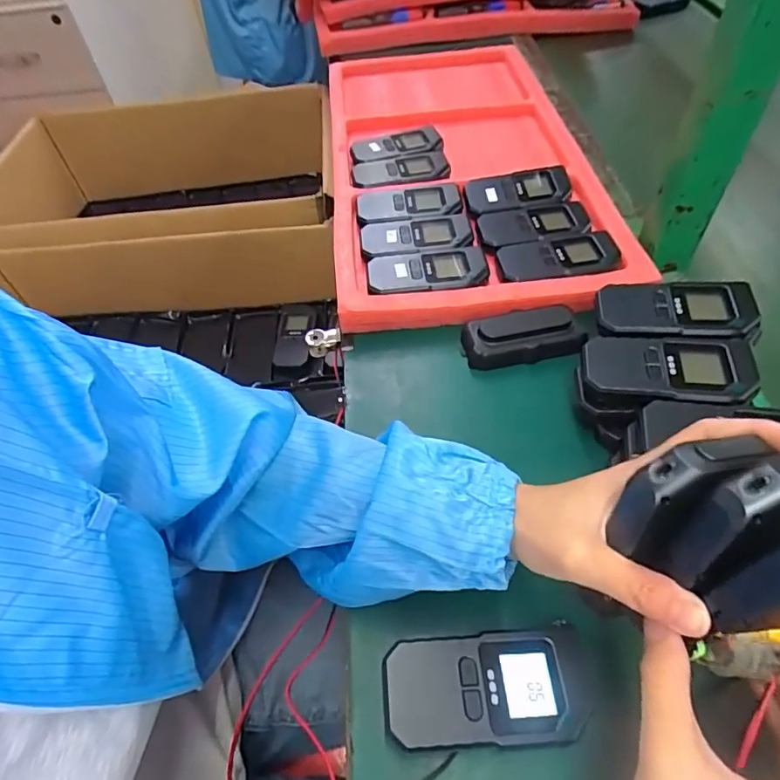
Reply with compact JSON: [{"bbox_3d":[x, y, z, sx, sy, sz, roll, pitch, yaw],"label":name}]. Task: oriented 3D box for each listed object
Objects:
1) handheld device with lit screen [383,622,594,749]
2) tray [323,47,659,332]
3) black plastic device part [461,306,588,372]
[{"bbox_3d":[0.056,0.171,0.293,0.116,0.029,0.056,-8,52,-2],"label":"handheld device with lit screen"},{"bbox_3d":[0.088,-0.303,0.661,0.318,0.043,0.592,-6,52,0],"label":"tray"},{"bbox_3d":[0.117,-0.048,0.460,0.101,0.024,0.045,-10,52,-3],"label":"black plastic device part"}]

